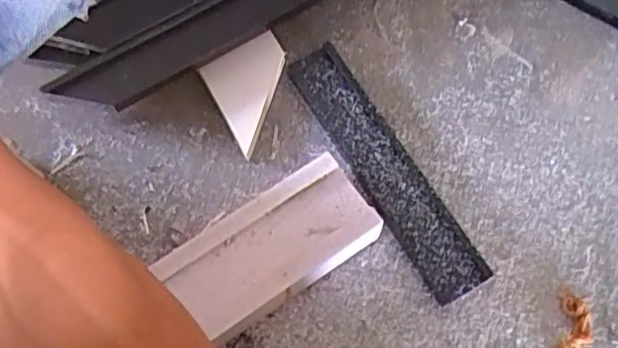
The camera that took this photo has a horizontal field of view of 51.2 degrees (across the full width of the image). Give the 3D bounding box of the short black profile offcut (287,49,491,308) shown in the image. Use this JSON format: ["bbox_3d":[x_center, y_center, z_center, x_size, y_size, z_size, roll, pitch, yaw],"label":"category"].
[{"bbox_3d":[0.063,-0.005,0.557,0.047,0.024,0.247,-30,71,-10],"label":"short black profile offcut"}]

